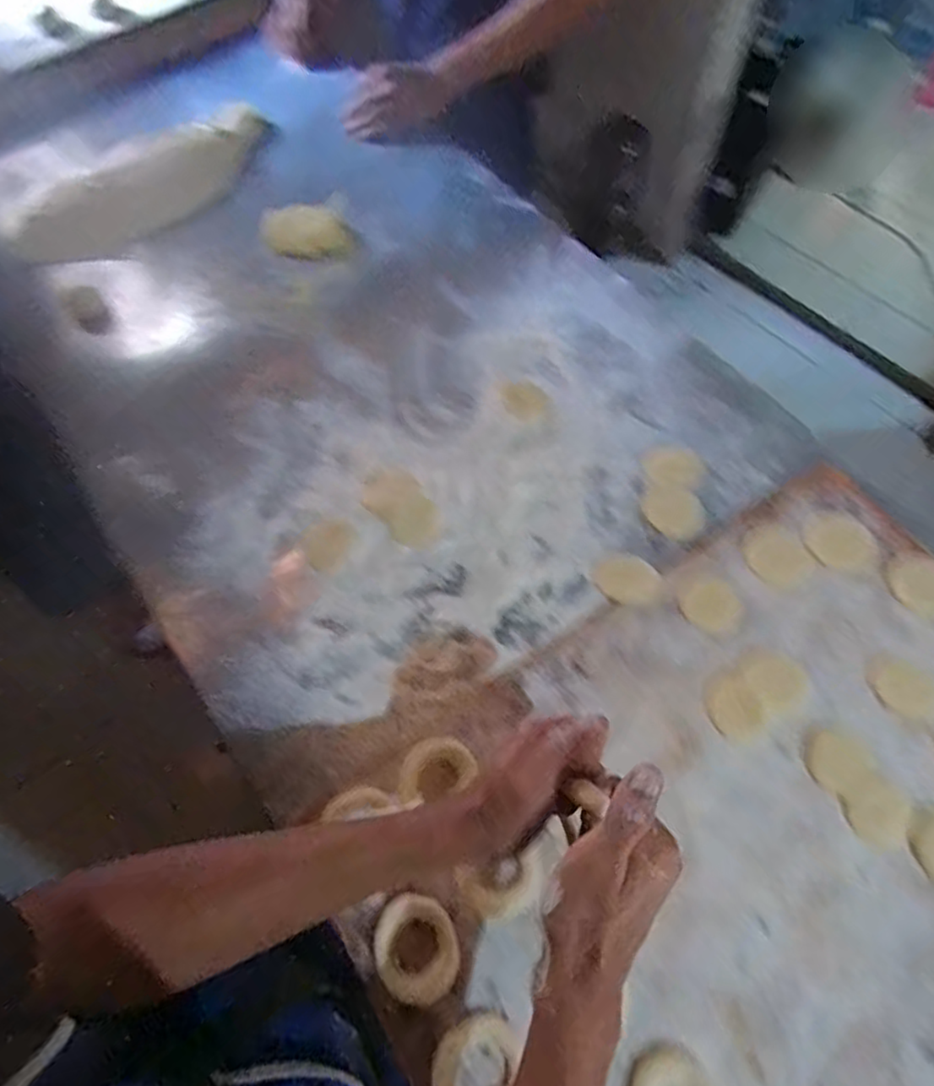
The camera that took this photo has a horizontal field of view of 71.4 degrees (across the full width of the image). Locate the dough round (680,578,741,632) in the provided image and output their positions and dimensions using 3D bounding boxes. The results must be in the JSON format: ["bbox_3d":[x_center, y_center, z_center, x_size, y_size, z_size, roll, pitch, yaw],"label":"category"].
[{"bbox_3d":[0.217,0.054,0.573,0.047,0.004,0.048,-1,64,2],"label":"dough round"}]

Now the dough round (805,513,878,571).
[{"bbox_3d":[0.344,-0.001,0.596,0.063,0.005,0.056,-22,65,-9],"label":"dough round"}]

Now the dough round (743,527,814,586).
[{"bbox_3d":[0.281,0.011,0.590,0.052,0.004,0.059,-34,67,-14],"label":"dough round"}]

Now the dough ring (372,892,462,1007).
[{"bbox_3d":[-0.035,0.284,0.455,0.057,0.008,0.067,-14,64,-5],"label":"dough ring"}]

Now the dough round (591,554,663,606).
[{"bbox_3d":[0.142,0.032,0.575,0.048,0.004,0.055,-41,69,-17],"label":"dough round"}]

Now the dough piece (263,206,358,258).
[{"bbox_3d":[-0.196,-0.384,0.804,0.104,0.026,0.075,-12,64,-4],"label":"dough piece"}]

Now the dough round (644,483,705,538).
[{"bbox_3d":[0.198,-0.032,0.623,0.051,0.004,0.060,-24,65,-10],"label":"dough round"}]

